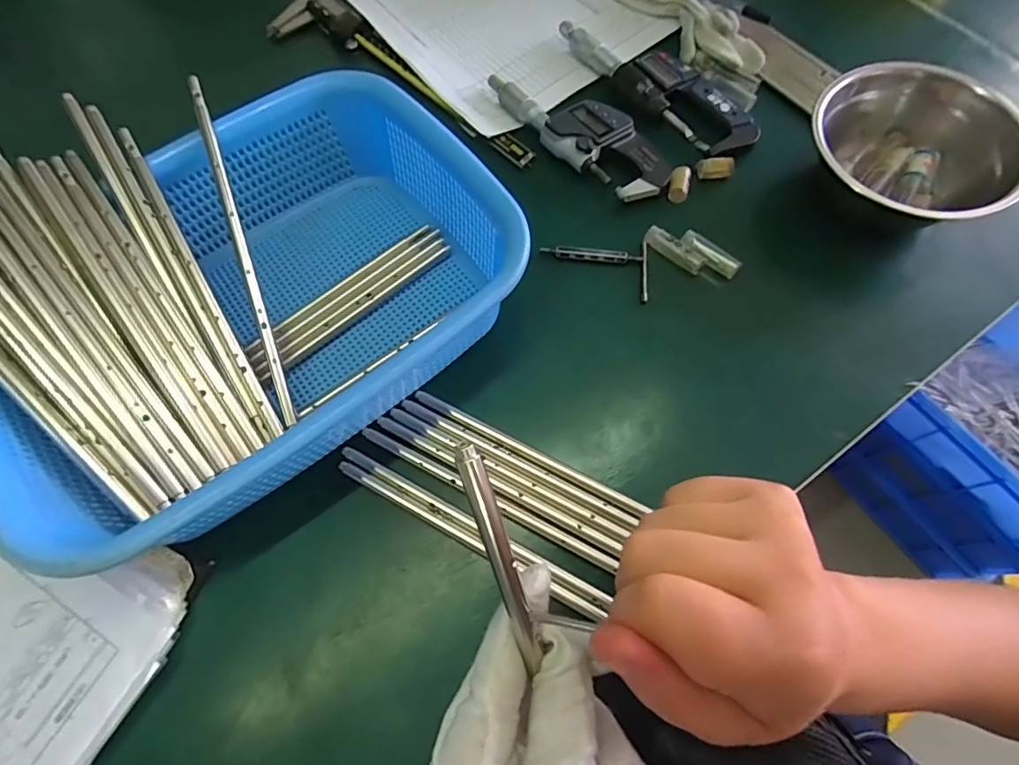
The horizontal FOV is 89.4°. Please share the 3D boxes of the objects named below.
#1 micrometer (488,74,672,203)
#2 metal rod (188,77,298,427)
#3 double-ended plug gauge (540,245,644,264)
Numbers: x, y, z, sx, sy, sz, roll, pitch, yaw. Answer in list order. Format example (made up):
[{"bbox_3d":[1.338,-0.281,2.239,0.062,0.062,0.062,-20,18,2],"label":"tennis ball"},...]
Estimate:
[{"bbox_3d":[0.050,-0.193,0.388,0.161,0.020,0.053,40,74,16],"label":"micrometer"},{"bbox_3d":[-0.157,-0.077,0.303,0.007,0.008,0.211,-17,88,-6],"label":"metal rod"},{"bbox_3d":[0.056,-0.087,0.351,0.066,0.008,0.009,6,68,3],"label":"double-ended plug gauge"}]

